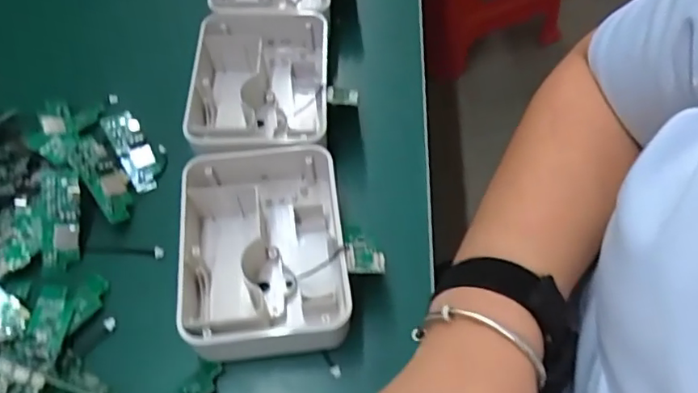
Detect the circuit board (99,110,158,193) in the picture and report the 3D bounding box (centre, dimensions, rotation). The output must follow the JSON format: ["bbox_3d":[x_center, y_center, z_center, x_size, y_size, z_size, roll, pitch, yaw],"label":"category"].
[{"bbox_3d":[-0.162,-0.036,0.422,0.024,0.014,0.070,-30,63,-15],"label":"circuit board"}]

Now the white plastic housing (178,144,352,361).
[{"bbox_3d":[-0.054,0.038,0.363,0.101,0.051,0.133,-6,59,-2],"label":"white plastic housing"}]

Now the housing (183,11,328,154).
[{"bbox_3d":[-0.066,-0.076,0.438,0.103,0.059,0.131,-2,59,1],"label":"housing"}]

